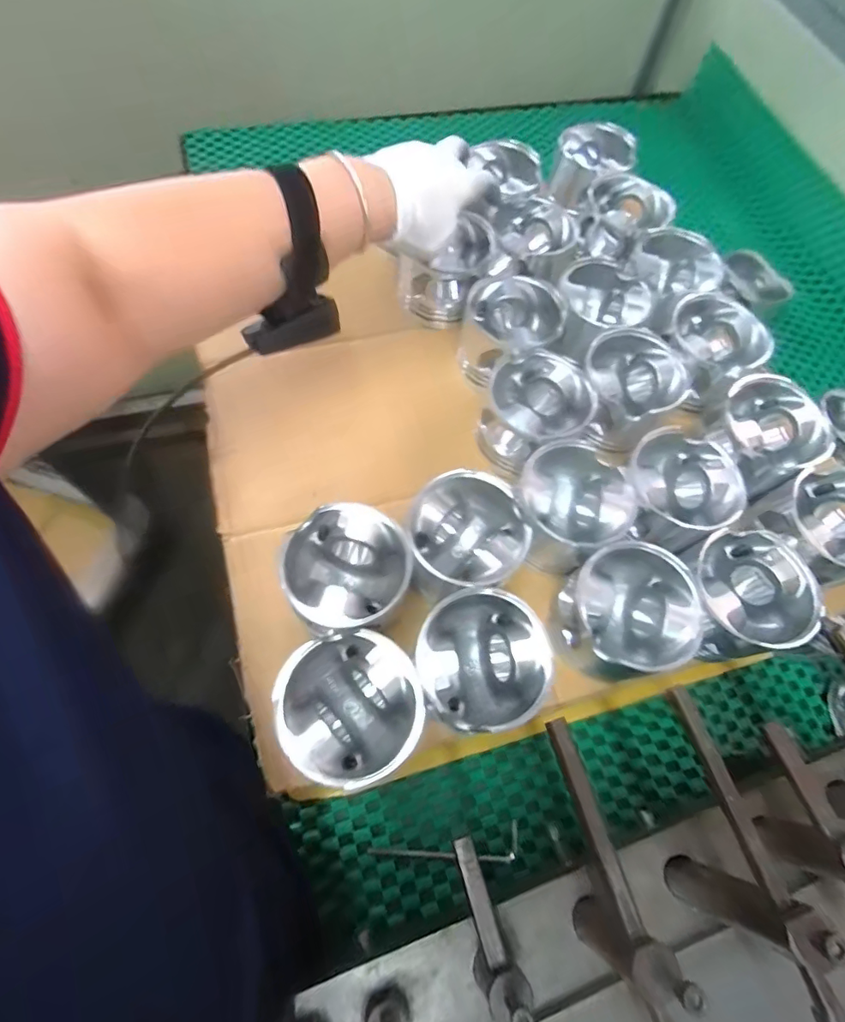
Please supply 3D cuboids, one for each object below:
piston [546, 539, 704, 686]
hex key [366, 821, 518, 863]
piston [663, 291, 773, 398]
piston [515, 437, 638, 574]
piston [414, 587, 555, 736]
[{"bbox_3d":[0.152,0.075,0.379,0.103,0.065,0.089,-22,69,-13],"label":"piston"},{"bbox_3d":[0.019,0.277,0.416,0.125,0.004,0.026,-3,66,-5],"label":"hex key"},{"bbox_3d":[0.279,-0.157,0.492,0.097,0.050,0.106,-1,58,-4],"label":"piston"},{"bbox_3d":[0.118,0.000,0.415,0.087,0.072,0.087,1,65,-3],"label":"piston"},{"bbox_3d":[0.039,0.105,0.352,0.085,0.060,0.083,1,65,-3],"label":"piston"}]

